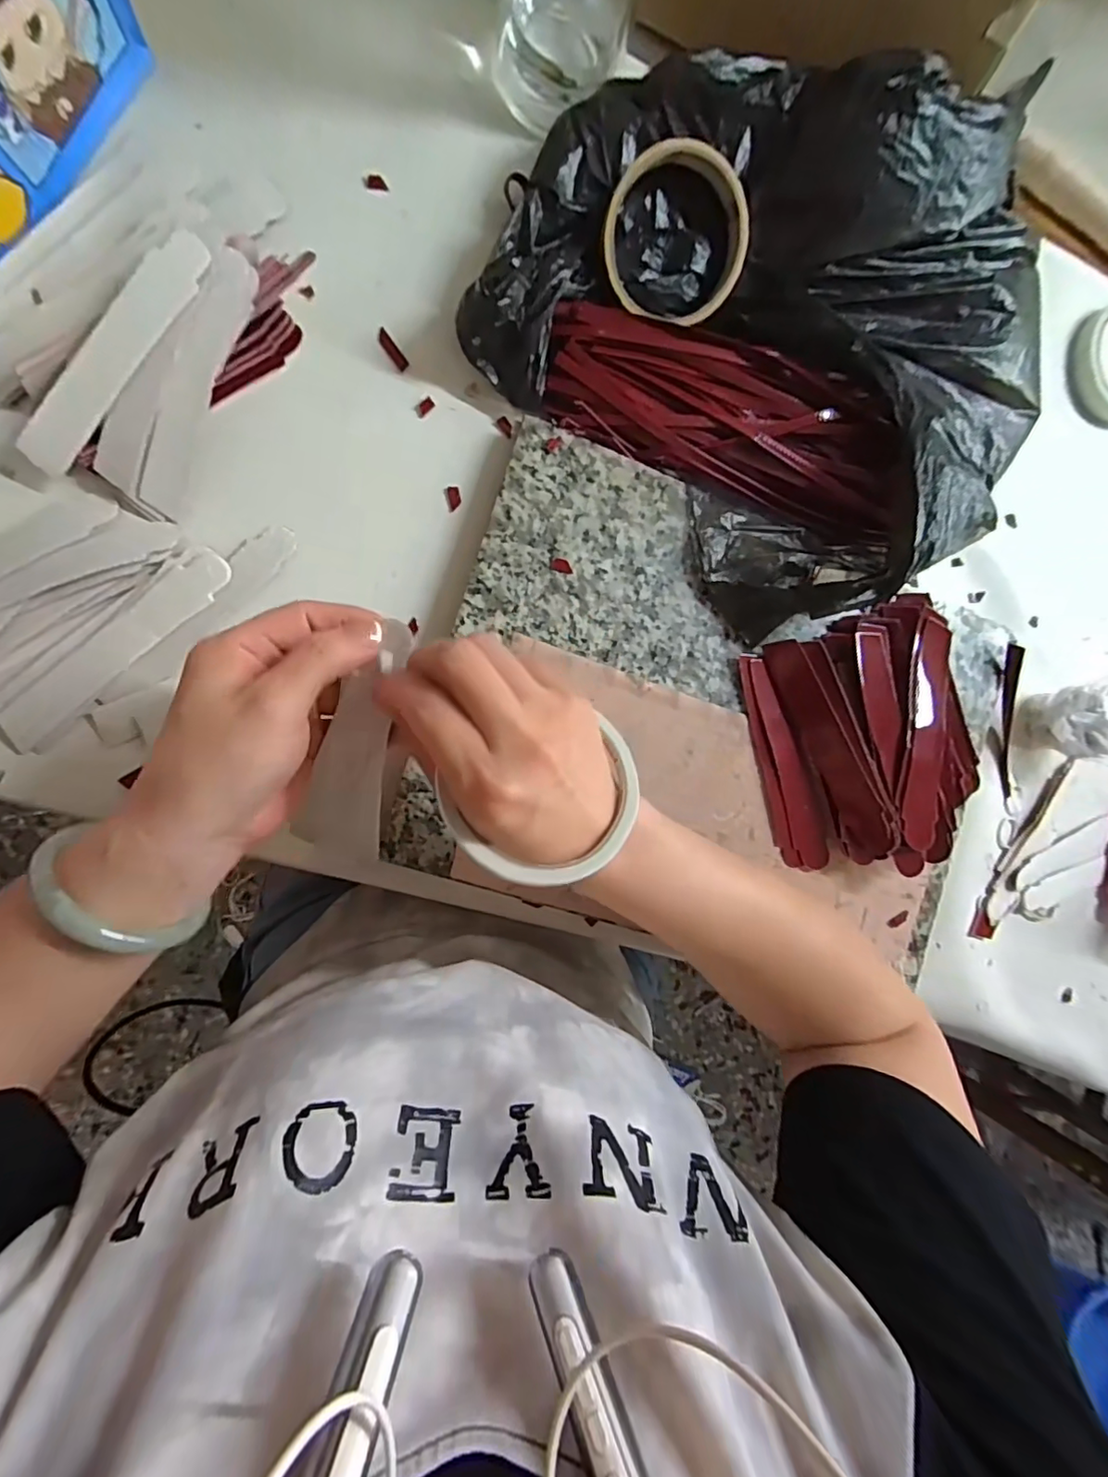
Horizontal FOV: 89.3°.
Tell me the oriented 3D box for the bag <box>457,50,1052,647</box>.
[{"bbox_3d":[0.150,-0.257,0.333,0.327,0.057,0.306,43,83,-9],"label":"bag"}]

